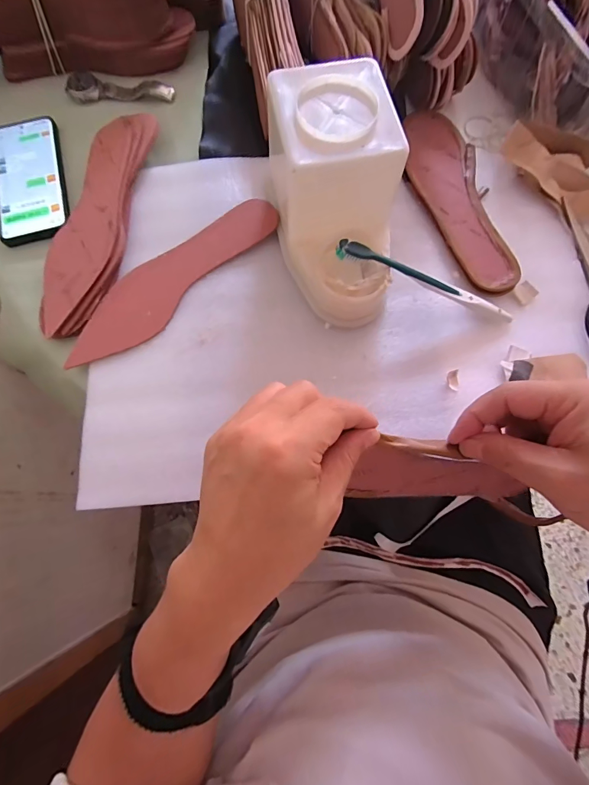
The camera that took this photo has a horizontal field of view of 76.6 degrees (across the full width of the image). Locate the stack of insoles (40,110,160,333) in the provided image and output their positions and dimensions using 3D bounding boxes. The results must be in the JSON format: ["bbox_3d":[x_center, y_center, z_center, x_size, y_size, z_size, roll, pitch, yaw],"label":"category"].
[{"bbox_3d":[-0.215,-0.190,0.401,0.078,0.019,0.265,7,73,1],"label":"stack of insoles"}]

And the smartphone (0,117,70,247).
[{"bbox_3d":[-0.311,-0.253,0.439,0.081,0.009,0.166,-15,77,-2],"label":"smartphone"}]

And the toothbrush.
[{"bbox_3d":[0.125,-0.102,0.349,0.185,0.014,0.014,18,73,-12],"label":"toothbrush"}]

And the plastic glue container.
[{"bbox_3d":[0.035,-0.172,0.342,0.102,0.115,0.193,-6,74,-3],"label":"plastic glue container"}]

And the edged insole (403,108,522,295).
[{"bbox_3d":[0.173,-0.217,0.407,0.073,0.007,0.248,-9,72,0],"label":"edged insole"}]

